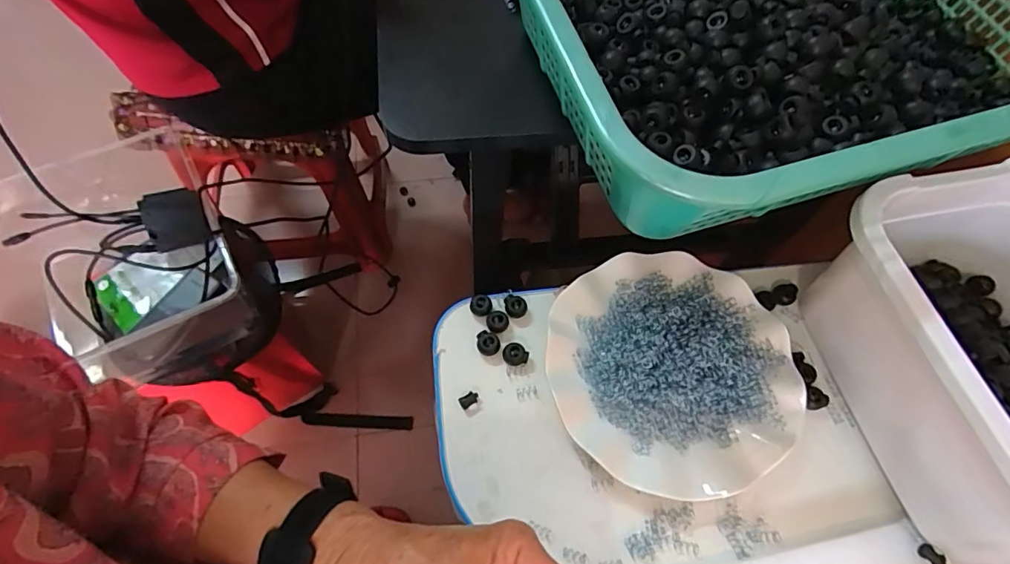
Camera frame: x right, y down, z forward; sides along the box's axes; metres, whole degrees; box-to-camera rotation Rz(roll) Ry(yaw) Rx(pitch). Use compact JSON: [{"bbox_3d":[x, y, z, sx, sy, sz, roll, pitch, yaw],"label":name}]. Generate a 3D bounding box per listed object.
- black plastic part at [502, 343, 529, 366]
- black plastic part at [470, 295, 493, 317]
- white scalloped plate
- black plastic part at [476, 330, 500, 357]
[{"bbox_3d":[0.009,0.056,0.393,0.020,0.011,0.015,-3,64,-4],"label":"black plastic part"},{"bbox_3d":[-0.019,0.019,0.410,0.018,0.011,0.015,-1,64,-3],"label":"black plastic part"},{"bbox_3d":[0.125,0.062,0.382,0.177,0.035,0.179,1,64,-2],"label":"white scalloped plate"},{"bbox_3d":[-0.013,0.048,0.396,0.017,0.011,0.018,1,64,-2],"label":"black plastic part"}]

